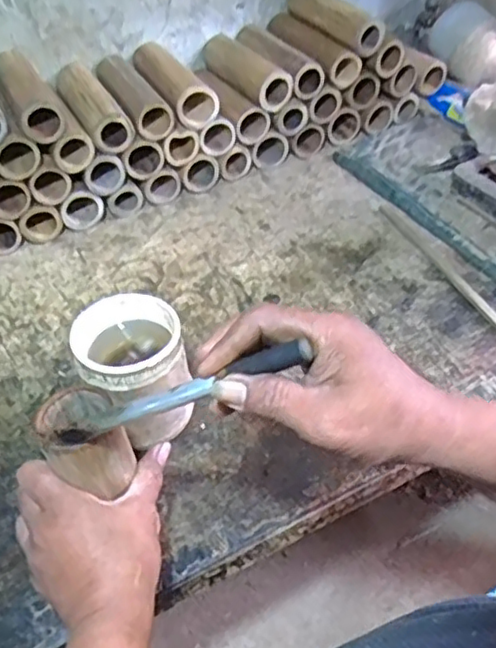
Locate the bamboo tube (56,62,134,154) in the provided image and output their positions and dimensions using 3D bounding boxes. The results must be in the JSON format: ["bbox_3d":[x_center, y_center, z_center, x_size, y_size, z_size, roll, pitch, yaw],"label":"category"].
[{"bbox_3d":[-0.212,-0.294,0.853,0.052,0.051,0.179,-25,50,-16],"label":"bamboo tube"}]

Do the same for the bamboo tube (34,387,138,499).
[{"bbox_3d":[-0.115,0.082,0.457,0.053,0.076,0.054,-23,49,-14],"label":"bamboo tube"}]

